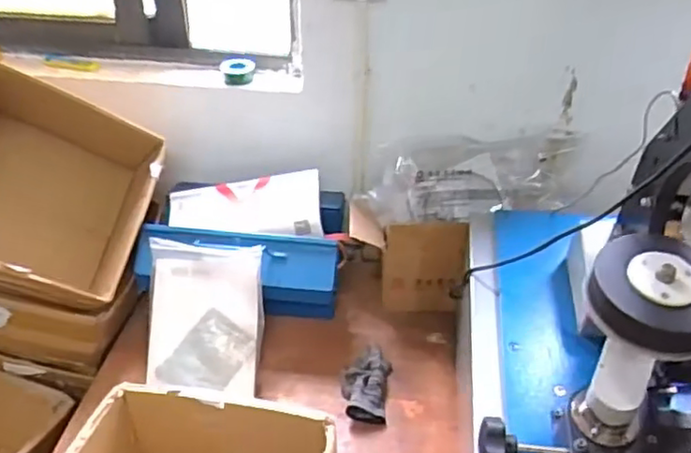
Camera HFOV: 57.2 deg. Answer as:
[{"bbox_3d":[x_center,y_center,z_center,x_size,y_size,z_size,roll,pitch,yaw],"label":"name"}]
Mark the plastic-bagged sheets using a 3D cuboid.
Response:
[{"bbox_3d":[-0.237,0.160,1.057,0.189,0.265,0.042,3,-7,2],"label":"plastic-bagged sheets"}]

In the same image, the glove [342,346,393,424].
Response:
[{"bbox_3d":[0.035,0.262,1.072,0.082,0.040,0.137,5,36,6],"label":"glove"}]

